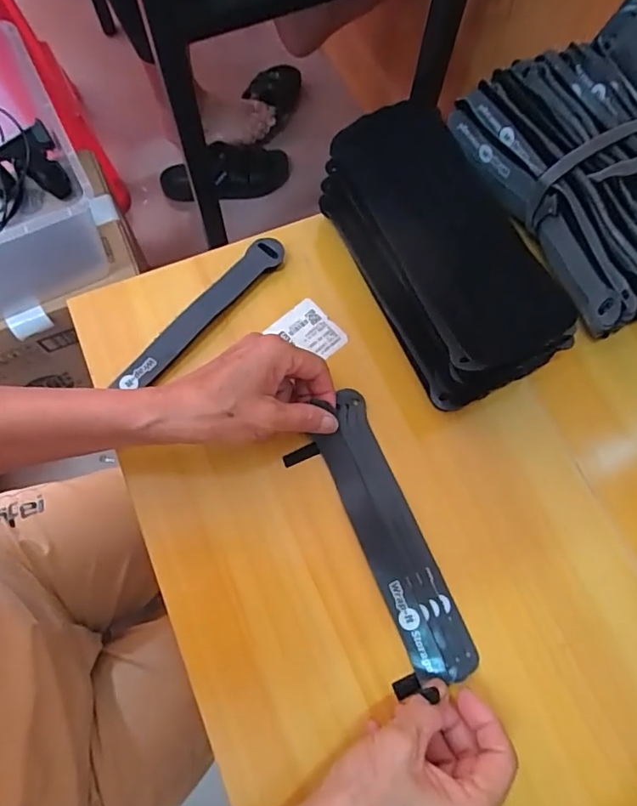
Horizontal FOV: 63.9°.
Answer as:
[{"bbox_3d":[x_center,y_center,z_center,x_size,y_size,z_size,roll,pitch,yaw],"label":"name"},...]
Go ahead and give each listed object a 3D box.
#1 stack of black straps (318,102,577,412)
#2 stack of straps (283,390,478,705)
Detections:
[{"bbox_3d":[0.084,-0.102,0.378,0.090,0.093,0.204,-25,73,-9],"label":"stack of black straps"},{"bbox_3d":[0.039,0.089,0.343,0.059,0.012,0.192,-21,74,-8],"label":"stack of straps"}]

